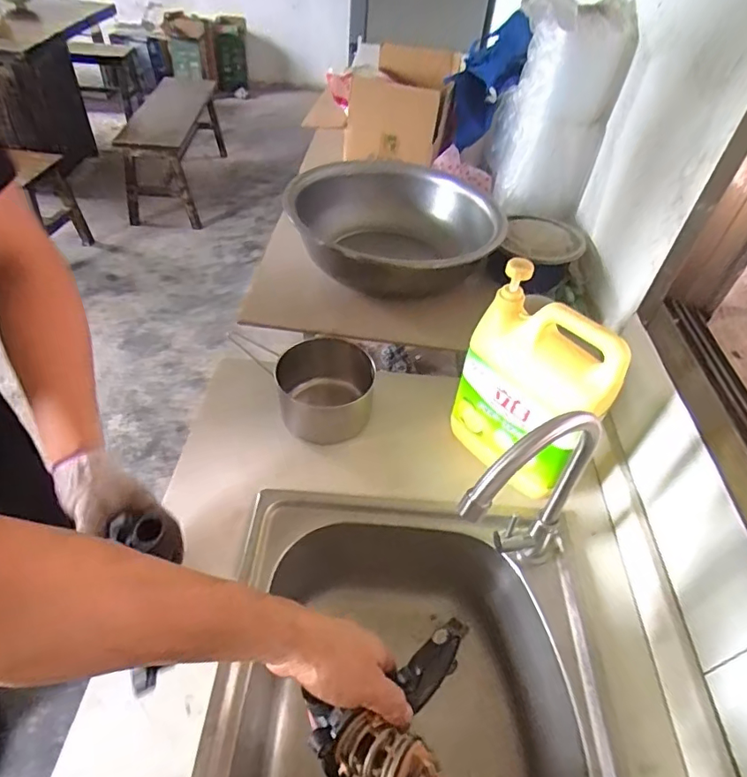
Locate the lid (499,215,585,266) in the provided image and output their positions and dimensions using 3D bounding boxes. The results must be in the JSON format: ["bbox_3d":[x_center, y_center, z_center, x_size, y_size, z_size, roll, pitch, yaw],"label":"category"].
[{"bbox_3d":[0.308,-0.279,0.951,0.152,0.023,0.153,6,46,0],"label":"lid"}]

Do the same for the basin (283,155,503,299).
[{"bbox_3d":[0.028,-0.294,0.962,0.342,0.124,0.369,3,46,-3],"label":"basin"}]

